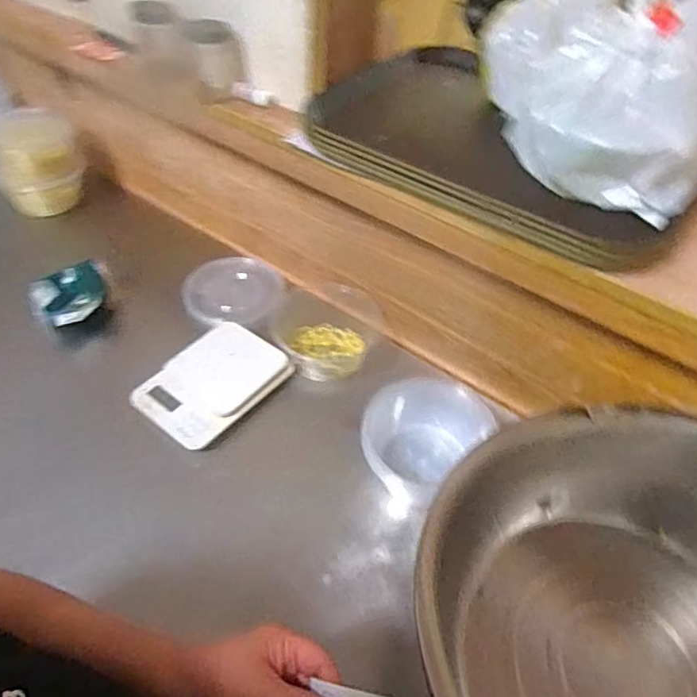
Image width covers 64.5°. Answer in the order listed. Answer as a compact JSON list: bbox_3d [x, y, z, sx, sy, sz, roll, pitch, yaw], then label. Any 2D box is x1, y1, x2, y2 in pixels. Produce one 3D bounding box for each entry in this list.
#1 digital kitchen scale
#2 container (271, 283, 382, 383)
[{"bbox_3d":[-0.197,0.046,0.793,0.148,0.025,0.187,31,53,24],"label":"digital kitchen scale"},{"bbox_3d":[-0.034,-0.031,0.885,0.175,0.061,0.169,1,47,-3],"label":"container"}]

